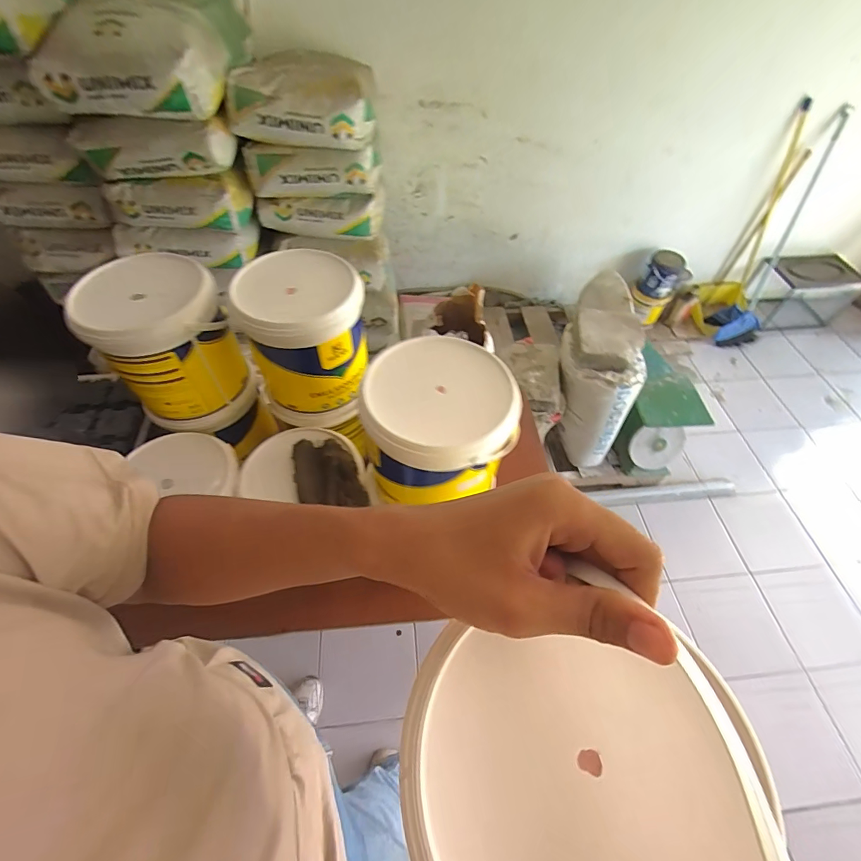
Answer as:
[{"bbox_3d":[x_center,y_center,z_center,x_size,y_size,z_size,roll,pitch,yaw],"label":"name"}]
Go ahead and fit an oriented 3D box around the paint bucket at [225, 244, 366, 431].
[{"bbox_3d":[-0.182,-0.141,0.653,0.166,0.207,0.163,1,54,-1],"label":"paint bucket"}]

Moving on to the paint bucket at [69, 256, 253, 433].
[{"bbox_3d":[-0.393,-0.118,0.653,0.173,0.240,0.177,1,54,-1],"label":"paint bucket"}]

